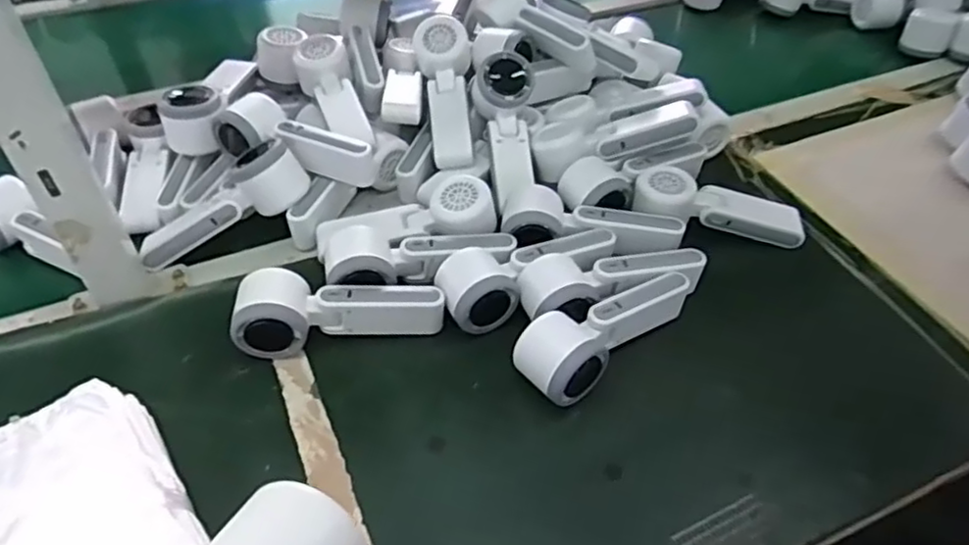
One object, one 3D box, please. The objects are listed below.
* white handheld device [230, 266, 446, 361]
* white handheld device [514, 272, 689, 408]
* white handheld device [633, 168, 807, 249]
[{"bbox_3d":[-0.116,0.035,0.555,0.161,0.048,0.059,-2,46,-2],"label":"white handheld device"},{"bbox_3d":[0.096,0.041,0.549,0.163,0.054,0.057,-32,54,-28],"label":"white handheld device"},{"bbox_3d":[0.228,-0.065,0.656,0.162,0.047,0.049,6,46,5],"label":"white handheld device"}]

